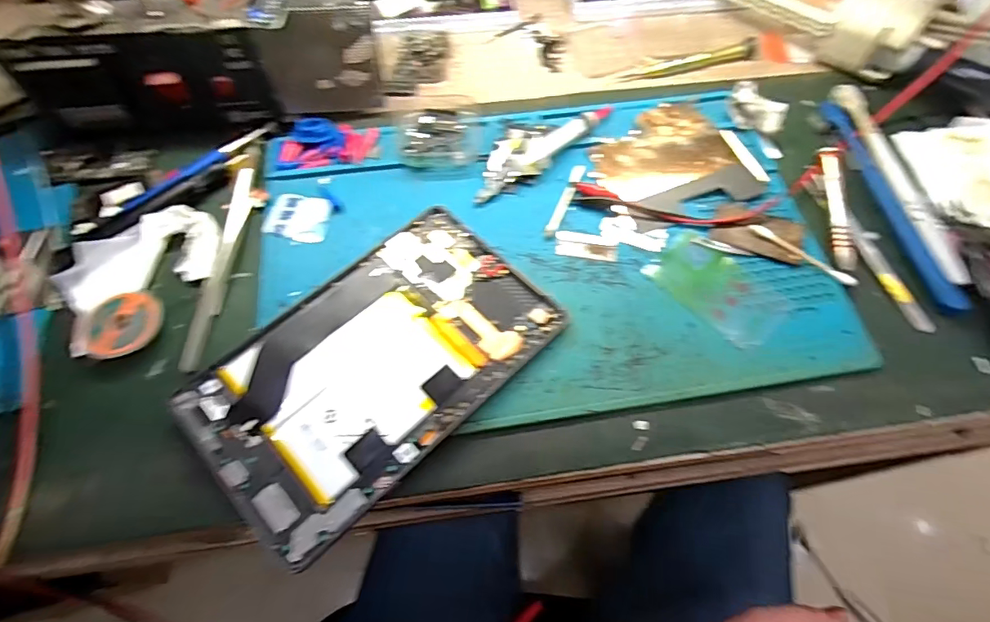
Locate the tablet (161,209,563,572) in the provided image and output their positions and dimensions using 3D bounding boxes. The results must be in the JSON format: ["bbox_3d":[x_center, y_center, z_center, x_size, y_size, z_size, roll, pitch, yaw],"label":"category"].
[{"bbox_3d":[-0.070,0.030,0.297,0.129,0.010,0.203,42,70,19],"label":"tablet"}]

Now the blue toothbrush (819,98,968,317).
[{"bbox_3d":[0.285,-0.084,0.359,0.019,0.006,0.190,-8,64,-4],"label":"blue toothbrush"}]

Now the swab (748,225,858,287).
[{"bbox_3d":[0.210,-0.039,0.337,0.074,0.004,0.008,37,69,17],"label":"swab"}]

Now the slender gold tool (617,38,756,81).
[{"bbox_3d":[0.170,-0.220,0.432,0.124,0.008,0.017,-13,64,-6],"label":"slender gold tool"}]

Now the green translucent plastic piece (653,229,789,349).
[{"bbox_3d":[0.147,-0.017,0.328,0.052,0.006,0.086,-38,69,-17],"label":"green translucent plastic piece"}]

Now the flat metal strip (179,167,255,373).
[{"bbox_3d":[-0.182,-0.034,0.328,0.014,0.006,0.151,3,63,1],"label":"flat metal strip"}]

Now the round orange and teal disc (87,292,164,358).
[{"bbox_3d":[-0.228,0.009,0.306,0.038,0.011,0.043,2,63,1],"label":"round orange and teal disc"}]

